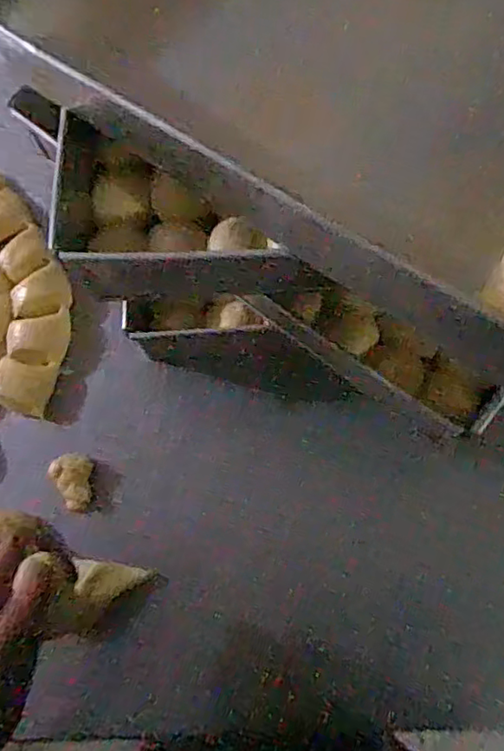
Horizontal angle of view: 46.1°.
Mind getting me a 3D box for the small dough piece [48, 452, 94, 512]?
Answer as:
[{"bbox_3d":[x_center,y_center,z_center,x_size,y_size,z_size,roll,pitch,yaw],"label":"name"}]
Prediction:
[{"bbox_3d":[-0.146,0.085,0.476,0.030,0.016,0.044,-1,72,4],"label":"small dough piece"}]

